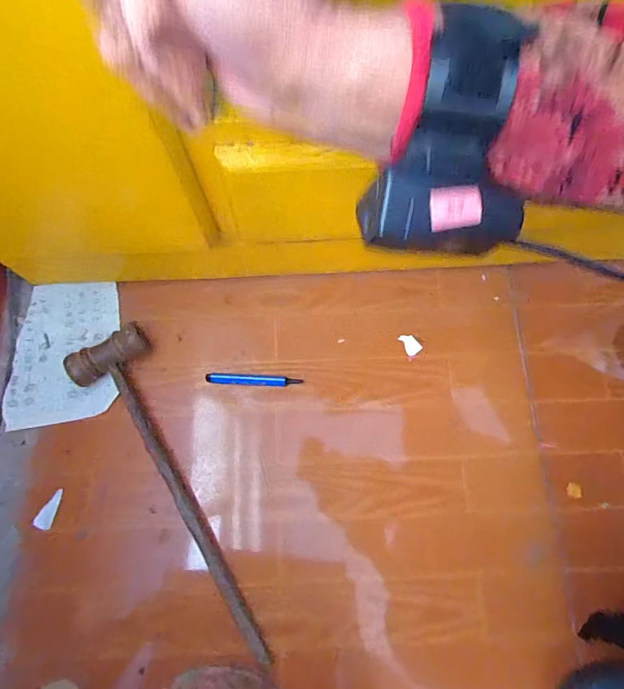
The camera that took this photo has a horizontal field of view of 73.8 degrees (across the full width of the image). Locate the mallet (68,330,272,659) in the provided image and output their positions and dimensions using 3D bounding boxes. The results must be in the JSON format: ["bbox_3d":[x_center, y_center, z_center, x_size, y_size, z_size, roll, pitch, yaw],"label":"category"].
[{"bbox_3d":[-0.149,0.152,0.440,0.089,0.037,0.385,-28,76,-8],"label":"mallet"}]

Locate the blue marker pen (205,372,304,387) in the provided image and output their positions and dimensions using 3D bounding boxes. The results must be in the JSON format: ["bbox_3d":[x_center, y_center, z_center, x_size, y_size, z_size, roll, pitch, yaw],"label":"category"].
[{"bbox_3d":[-0.069,0.042,0.492,0.112,0.008,0.013,4,74,1],"label":"blue marker pen"}]

